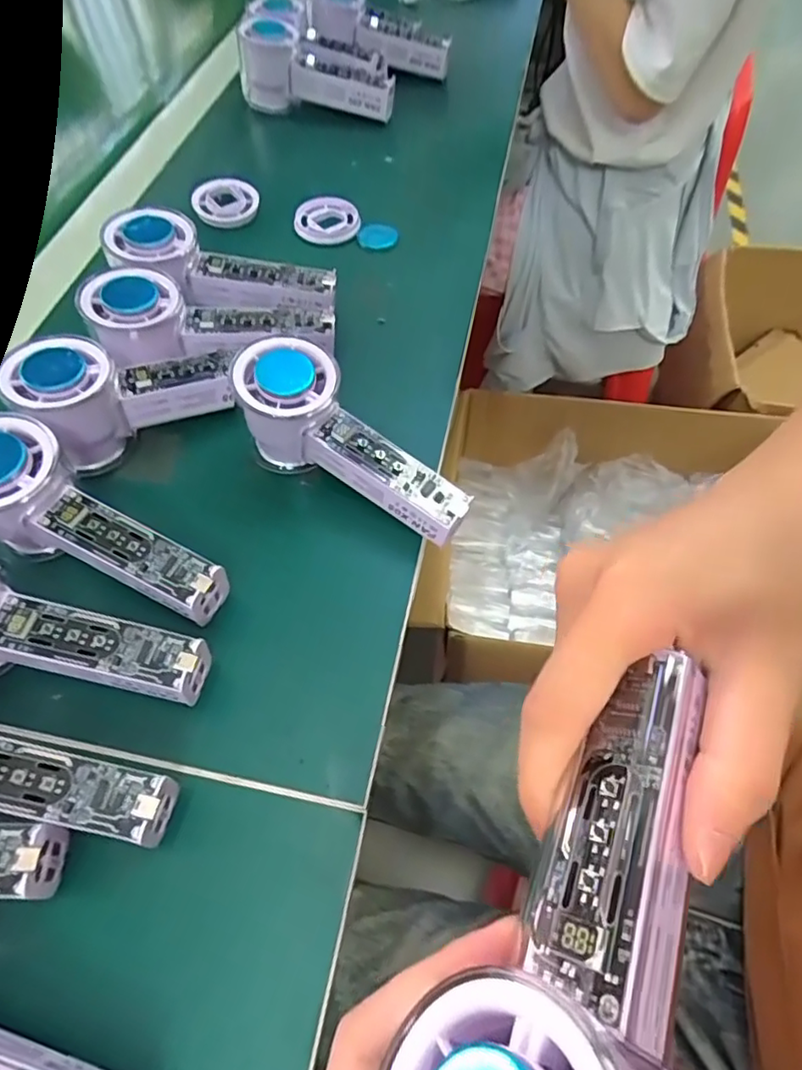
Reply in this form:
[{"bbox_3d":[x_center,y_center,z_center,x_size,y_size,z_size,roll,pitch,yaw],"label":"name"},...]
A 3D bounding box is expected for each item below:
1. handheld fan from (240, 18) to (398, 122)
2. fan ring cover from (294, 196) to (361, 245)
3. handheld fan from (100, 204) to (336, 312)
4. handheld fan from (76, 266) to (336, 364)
[{"bbox_3d":[-0.077,-0.441,0.563,0.145,0.057,0.046,7,59,4],"label":"handheld fan"},{"bbox_3d":[-0.060,-0.256,0.482,0.052,0.015,0.043,-4,58,-3],"label":"fan ring cover"},{"bbox_3d":[-0.119,-0.174,0.399,0.145,0.036,0.053,13,58,-12],"label":"handheld fan"},{"bbox_3d":[-0.116,-0.134,0.370,0.145,0.034,0.046,-2,58,-16],"label":"handheld fan"}]

